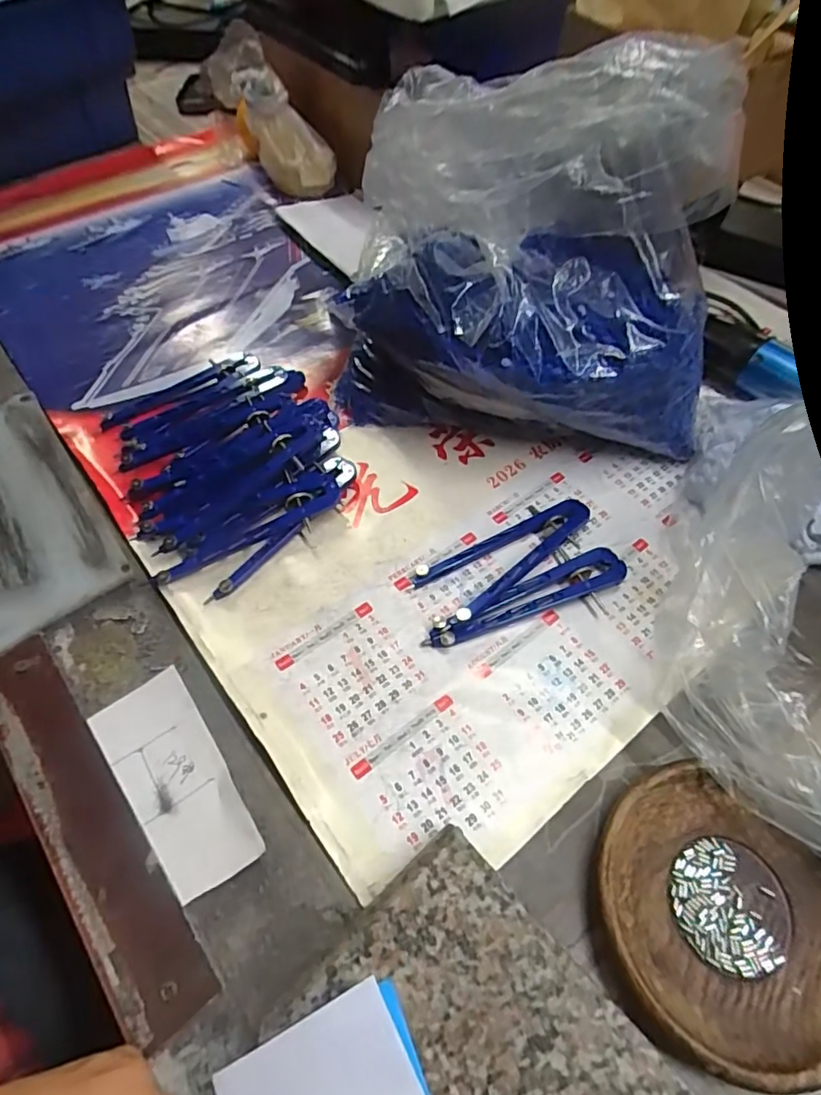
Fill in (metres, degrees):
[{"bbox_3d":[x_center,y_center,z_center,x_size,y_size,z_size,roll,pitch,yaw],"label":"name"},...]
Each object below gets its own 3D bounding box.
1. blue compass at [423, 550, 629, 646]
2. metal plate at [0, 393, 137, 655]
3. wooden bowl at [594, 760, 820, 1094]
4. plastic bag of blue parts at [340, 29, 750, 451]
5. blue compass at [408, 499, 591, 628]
[{"bbox_3d":[0.067,0.029,0.336,0.123,0.011,0.024,-17,58,-12],"label":"blue compass"},{"bbox_3d":[-0.257,-0.026,0.367,0.094,0.007,0.196,-32,61,-22],"label":"metal plate"},{"bbox_3d":[0.131,0.158,0.245,0.107,0.016,0.100,0,56,-1],"label":"wooden bowl"},{"bbox_3d":[0.067,-0.178,0.358,0.228,0.207,0.165,2,56,0],"label":"plastic bag of blue parts"},{"bbox_3d":[0.057,0.000,0.355,0.118,0.012,0.047,-36,63,-22],"label":"blue compass"}]

